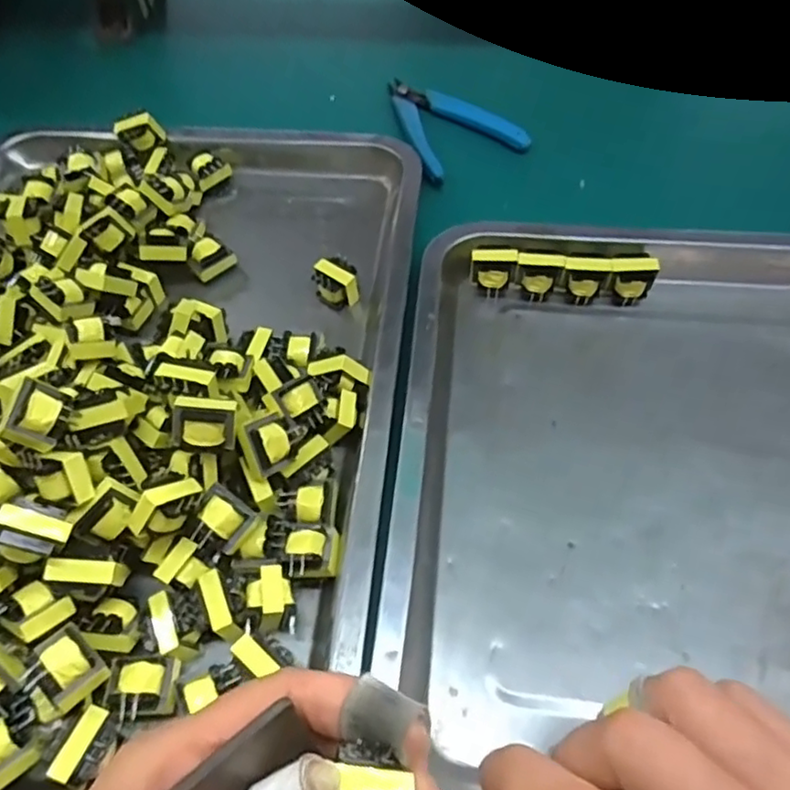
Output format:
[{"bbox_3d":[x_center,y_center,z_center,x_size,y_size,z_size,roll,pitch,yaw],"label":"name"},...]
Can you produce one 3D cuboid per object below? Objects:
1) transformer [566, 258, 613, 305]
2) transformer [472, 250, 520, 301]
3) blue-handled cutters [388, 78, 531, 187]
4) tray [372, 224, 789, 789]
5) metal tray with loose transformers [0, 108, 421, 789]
[{"bbox_3d":[0.103,-0.061,0.349,0.023,0.028,0.014,1,57,3],"label":"transformer"},{"bbox_3d":[0.054,-0.067,0.354,0.024,0.025,0.016,8,58,8],"label":"transformer"},{"bbox_3d":[0.034,-0.190,0.444,0.075,0.018,0.107,-23,59,-12],"label":"blue-handled cutters"},{"bbox_3d":[0.197,0.033,0.286,0.382,0.033,0.299,4,58,5],"label":"tray"},{"bbox_3d":[-0.143,-0.020,0.311,0.288,0.056,0.391,5,58,6],"label":"metal tray with loose transformers"}]

